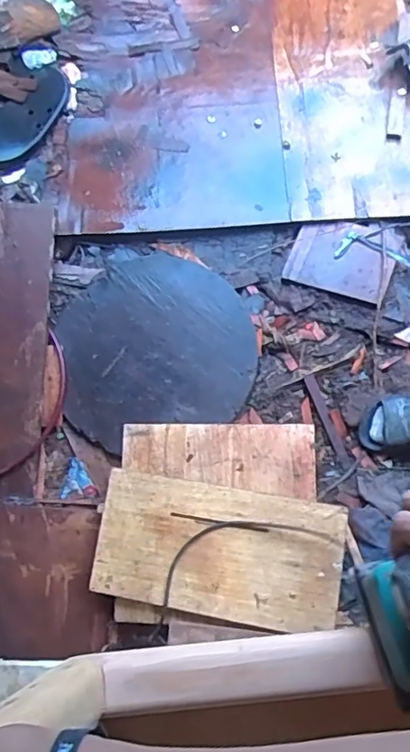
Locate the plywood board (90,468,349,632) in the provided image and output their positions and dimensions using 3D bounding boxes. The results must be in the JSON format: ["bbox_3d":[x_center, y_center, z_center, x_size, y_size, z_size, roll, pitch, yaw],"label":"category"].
[{"bbox_3d":[0.024,0.347,1.134,0.474,0.016,0.246,8,84,9],"label":"plywood board"}]

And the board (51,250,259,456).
[{"bbox_3d":[-0.117,-0.079,1.300,0.431,0.016,0.419,-1,74,4],"label":"board"}]

